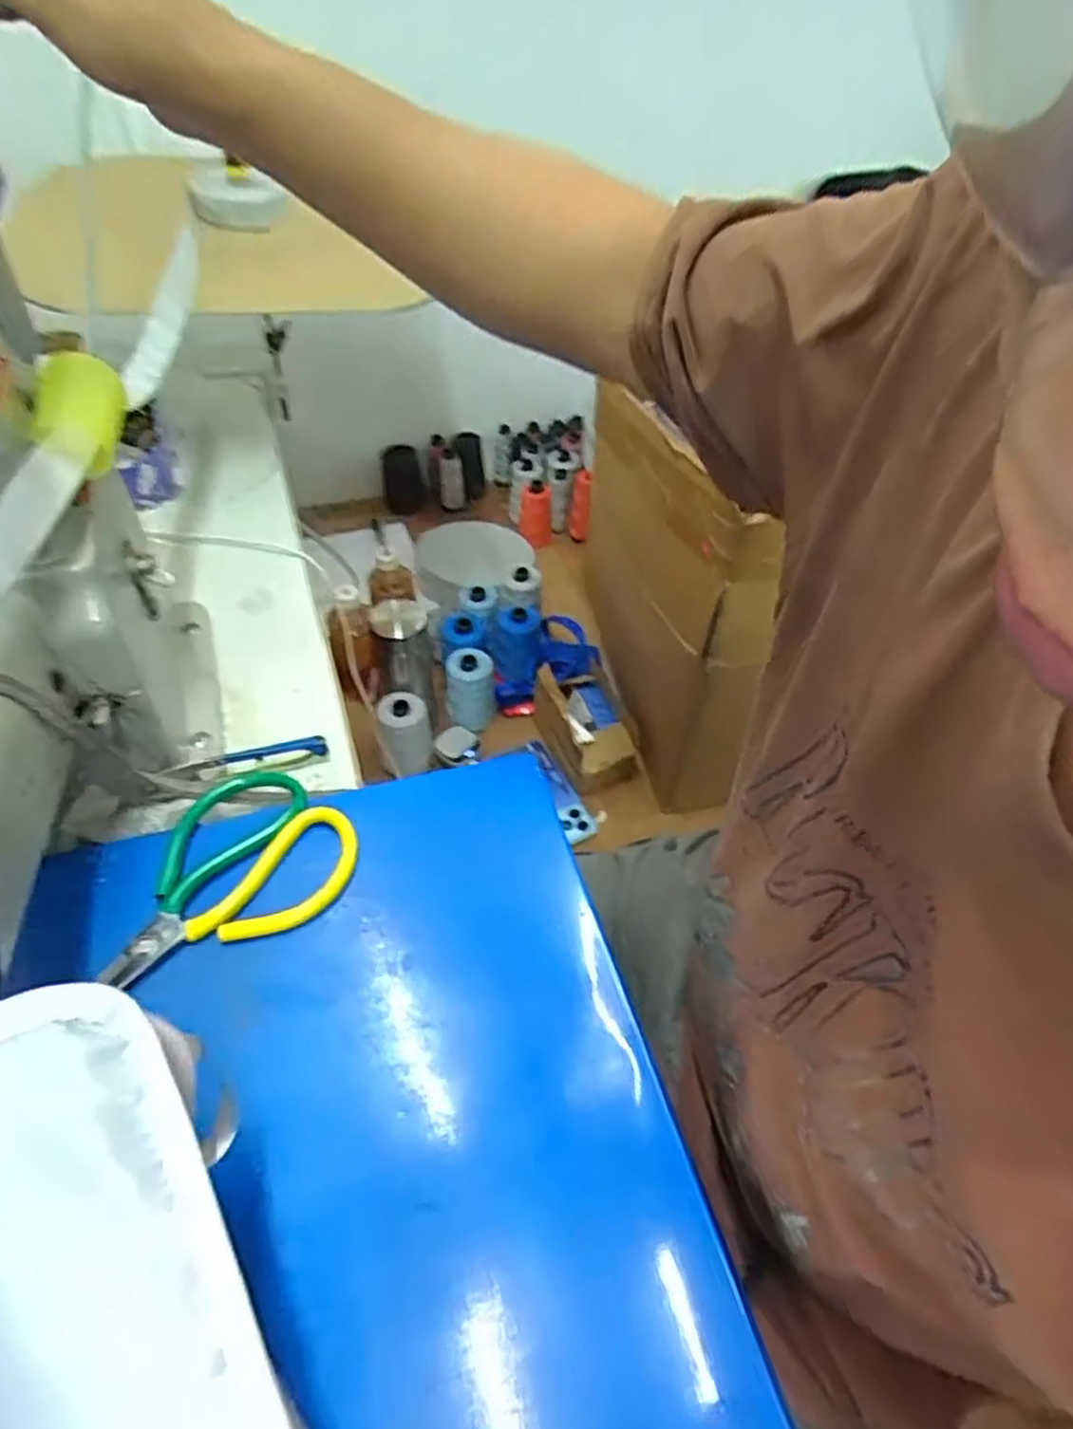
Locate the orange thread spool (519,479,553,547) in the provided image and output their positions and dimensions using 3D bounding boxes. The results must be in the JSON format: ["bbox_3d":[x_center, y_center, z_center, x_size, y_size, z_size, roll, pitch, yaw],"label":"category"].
[{"bbox_3d":[0.000,-0.334,1.272,0.052,0.110,0.045,6,50,1],"label":"orange thread spool"}]

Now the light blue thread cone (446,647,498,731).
[{"bbox_3d":[-0.089,-0.034,1.031,0.068,0.105,0.066,-2,50,-6],"label":"light blue thread cone"}]

